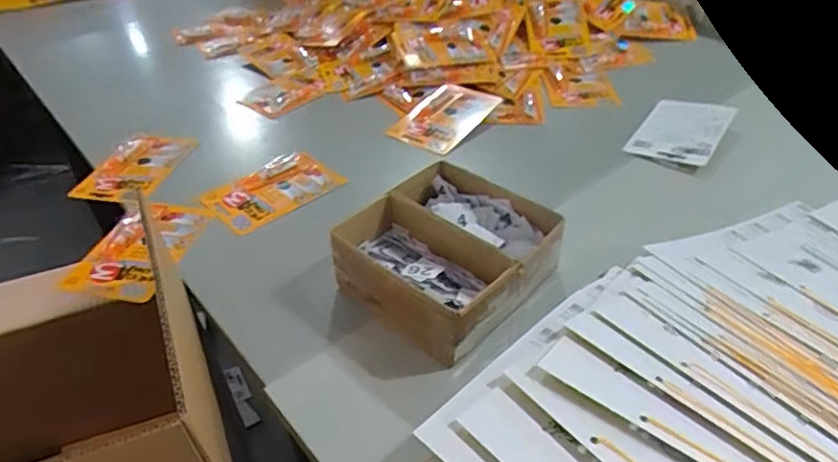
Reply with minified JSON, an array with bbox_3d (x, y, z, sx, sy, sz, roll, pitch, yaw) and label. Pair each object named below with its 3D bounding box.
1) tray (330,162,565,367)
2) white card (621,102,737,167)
[{"bbox_3d":[0.028,0.021,0.597,0.174,0.069,0.177,29,48,33],"label":"tray"},{"bbox_3d":[0.360,-0.140,0.803,0.103,0.010,0.137,25,56,29],"label":"white card"}]

